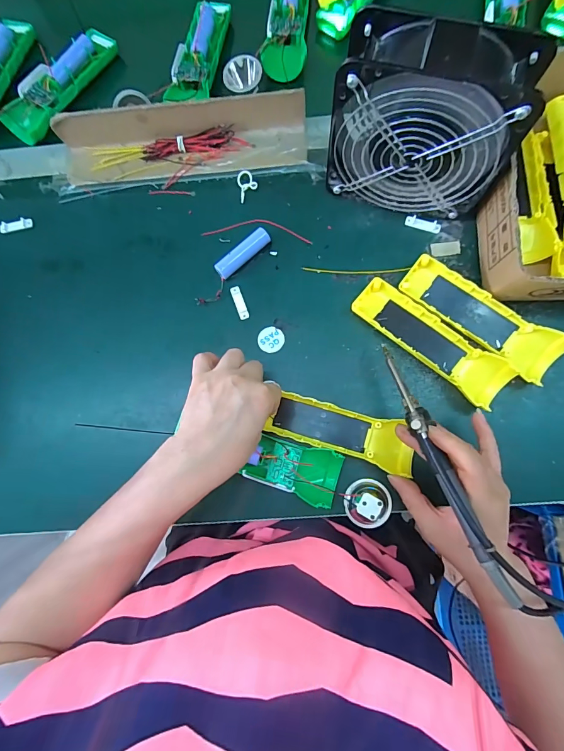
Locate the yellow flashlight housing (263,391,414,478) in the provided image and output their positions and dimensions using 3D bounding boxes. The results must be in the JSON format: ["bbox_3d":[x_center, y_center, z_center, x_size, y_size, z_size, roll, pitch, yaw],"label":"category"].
[{"bbox_3d":[0.060,0.054,0.352,0.137,0.020,0.043,19,83,1],"label":"yellow flashlight housing"}]

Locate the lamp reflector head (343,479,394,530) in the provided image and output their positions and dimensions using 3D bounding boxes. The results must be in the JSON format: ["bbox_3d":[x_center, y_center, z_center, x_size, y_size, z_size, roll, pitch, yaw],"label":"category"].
[{"bbox_3d":[0.082,0.121,0.341,0.043,0.022,0.044,-1,81,4],"label":"lamp reflector head"}]

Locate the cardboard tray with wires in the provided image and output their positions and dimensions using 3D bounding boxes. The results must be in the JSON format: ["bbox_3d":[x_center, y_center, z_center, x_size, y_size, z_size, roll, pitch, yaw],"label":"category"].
[{"bbox_3d":[-0.116,-0.260,0.407,0.285,0.039,0.065,-3,81,4],"label":"cardboard tray with wires"}]

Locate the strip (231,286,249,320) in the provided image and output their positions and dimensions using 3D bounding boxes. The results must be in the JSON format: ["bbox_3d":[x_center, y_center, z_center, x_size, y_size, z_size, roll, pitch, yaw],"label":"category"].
[{"bbox_3d":[-0.045,-0.078,0.392,0.010,0.004,0.038,-20,80,1],"label":"strip"}]

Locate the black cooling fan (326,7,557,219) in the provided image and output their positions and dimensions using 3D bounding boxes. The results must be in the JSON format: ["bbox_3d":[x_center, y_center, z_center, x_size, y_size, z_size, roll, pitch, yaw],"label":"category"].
[{"bbox_3d":[0.123,-0.218,0.329,0.151,0.146,0.069,14,83,6],"label":"black cooling fan"}]

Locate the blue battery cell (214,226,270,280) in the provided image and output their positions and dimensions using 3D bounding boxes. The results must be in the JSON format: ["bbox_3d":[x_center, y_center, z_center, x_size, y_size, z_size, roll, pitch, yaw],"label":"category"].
[{"bbox_3d":[-0.042,-0.130,0.395,0.067,0.016,0.019,-39,81,-2],"label":"blue battery cell"}]

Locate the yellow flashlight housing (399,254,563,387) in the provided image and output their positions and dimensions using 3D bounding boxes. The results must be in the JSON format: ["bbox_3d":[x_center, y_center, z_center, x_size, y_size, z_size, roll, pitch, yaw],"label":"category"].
[{"bbox_3d":[0.192,-0.056,0.360,0.160,0.028,0.046,37,85,8],"label":"yellow flashlight housing"}]

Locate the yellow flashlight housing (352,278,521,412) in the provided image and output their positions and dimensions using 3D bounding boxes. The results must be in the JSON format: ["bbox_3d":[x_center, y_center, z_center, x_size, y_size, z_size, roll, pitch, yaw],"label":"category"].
[{"bbox_3d":[0.146,-0.034,0.365,0.164,0.023,0.046,40,86,9],"label":"yellow flashlight housing"}]

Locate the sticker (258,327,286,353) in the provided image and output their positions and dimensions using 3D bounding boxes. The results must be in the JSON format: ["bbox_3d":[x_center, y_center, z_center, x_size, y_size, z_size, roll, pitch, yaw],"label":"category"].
[{"bbox_3d":[-0.011,-0.038,0.386,0.028,0.004,0.028,-40,81,-3],"label":"sticker"}]

